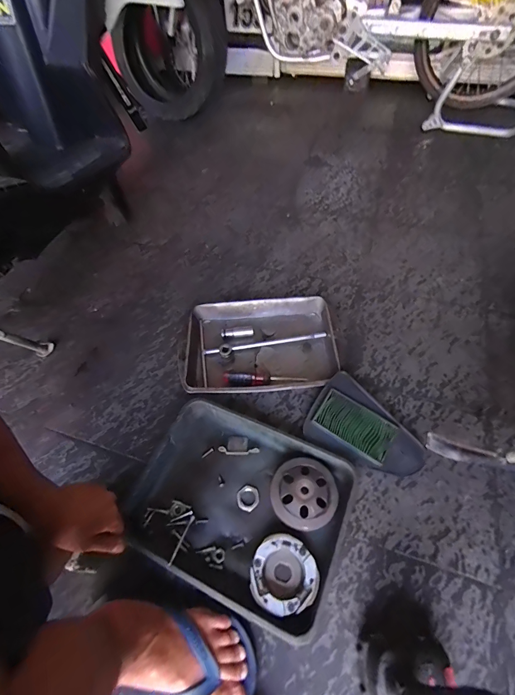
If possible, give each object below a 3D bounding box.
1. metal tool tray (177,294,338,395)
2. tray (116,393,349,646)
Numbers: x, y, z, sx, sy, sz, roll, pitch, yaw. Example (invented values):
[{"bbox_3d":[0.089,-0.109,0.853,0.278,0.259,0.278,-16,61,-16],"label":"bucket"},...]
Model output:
[{"bbox_3d":[0.006,-0.005,0.772,0.354,0.051,0.256,-6,57,1],"label":"metal tool tray"},{"bbox_3d":[-0.041,0.271,0.583,0.374,0.048,0.284,19,61,16],"label":"tray"}]

